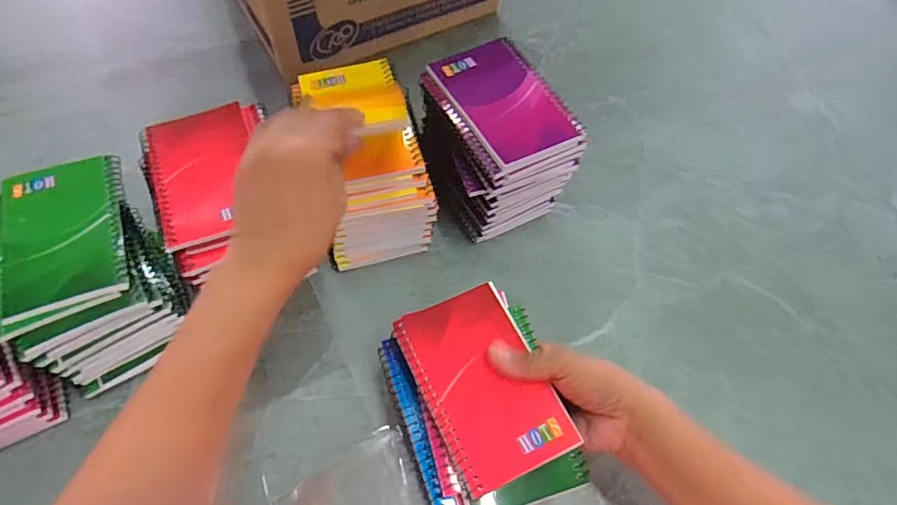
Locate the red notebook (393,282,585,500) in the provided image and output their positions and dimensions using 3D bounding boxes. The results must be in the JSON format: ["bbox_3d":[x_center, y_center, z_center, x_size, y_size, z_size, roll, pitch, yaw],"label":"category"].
[{"bbox_3d":[0.023,0.088,0.362,0.082,0.008,0.129,-21,62,-12],"label":"red notebook"}]

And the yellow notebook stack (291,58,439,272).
[{"bbox_3d":[-0.074,-0.077,0.485,0.096,0.114,0.146,-13,60,-7],"label":"yellow notebook stack"}]

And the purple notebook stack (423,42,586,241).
[{"bbox_3d":[0.046,-0.095,0.492,0.104,0.137,0.134,-18,62,-12],"label":"purple notebook stack"}]

